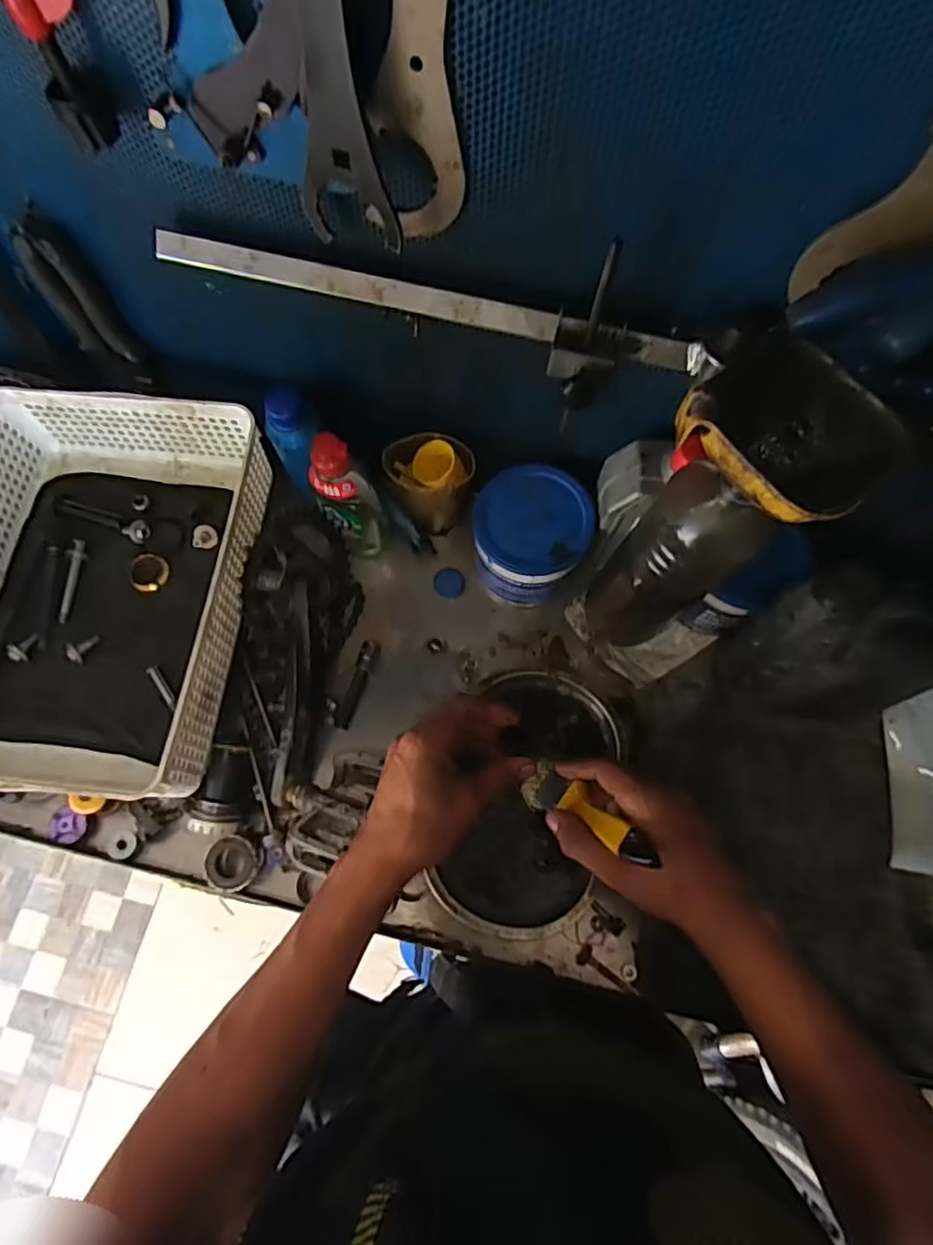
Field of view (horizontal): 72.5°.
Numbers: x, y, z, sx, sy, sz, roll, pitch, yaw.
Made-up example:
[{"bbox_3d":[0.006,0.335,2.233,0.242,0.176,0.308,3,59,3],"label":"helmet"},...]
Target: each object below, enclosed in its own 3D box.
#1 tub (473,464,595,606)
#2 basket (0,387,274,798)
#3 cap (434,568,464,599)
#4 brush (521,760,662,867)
[{"bbox_3d":[0.057,-0.073,0.592,0.098,0.106,0.098,0,70,0],"label":"tub"},{"bbox_3d":[-0.314,-0.027,0.536,0.242,0.094,0.315,6,70,2],"label":"basket"},{"bbox_3d":[-0.016,-0.038,0.625,0.030,0.008,0.033,0,70,0],"label":"cap"},{"bbox_3d":[0.089,0.144,0.484,0.036,0.151,0.017,-42,109,-14],"label":"brush"}]

